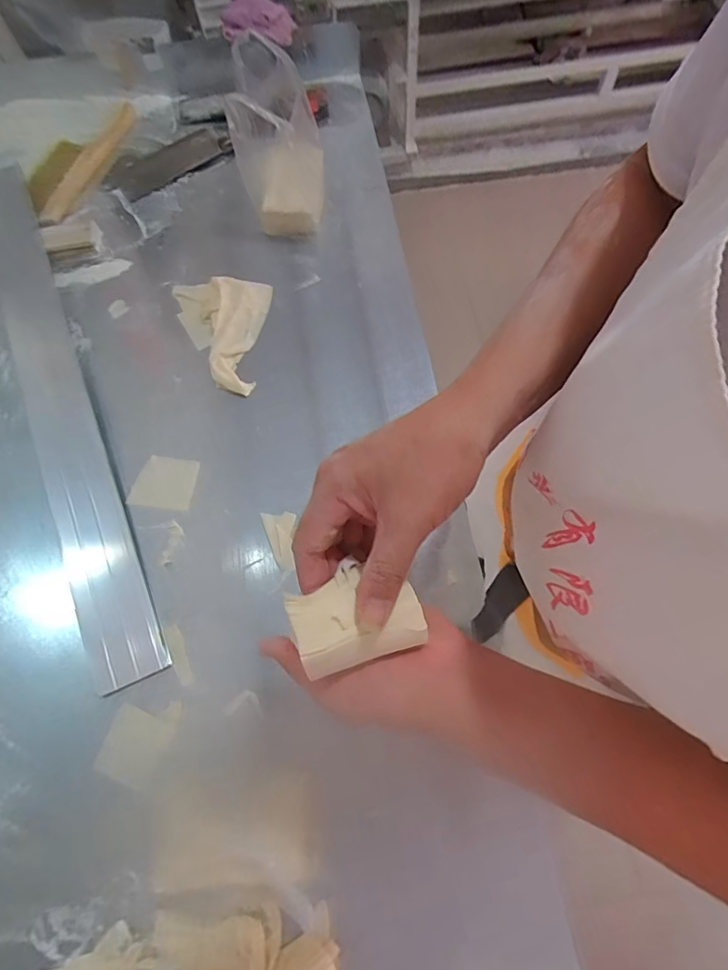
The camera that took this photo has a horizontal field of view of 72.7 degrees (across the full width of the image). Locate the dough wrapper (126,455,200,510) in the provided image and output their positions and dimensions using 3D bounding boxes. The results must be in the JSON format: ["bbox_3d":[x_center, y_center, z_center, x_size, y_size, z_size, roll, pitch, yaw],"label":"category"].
[{"bbox_3d":[-0.284,-0.004,0.704,0.086,0.004,0.074,8,73,2],"label":"dough wrapper"}]

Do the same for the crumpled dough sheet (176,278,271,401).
[{"bbox_3d":[-0.232,-0.242,0.782,0.148,0.025,0.213,-2,68,1],"label":"crumpled dough sheet"}]

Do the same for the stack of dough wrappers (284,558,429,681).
[{"bbox_3d":[-0.006,0.076,0.299,0.073,0.017,0.055,-18,69,-8],"label":"stack of dough wrappers"}]

